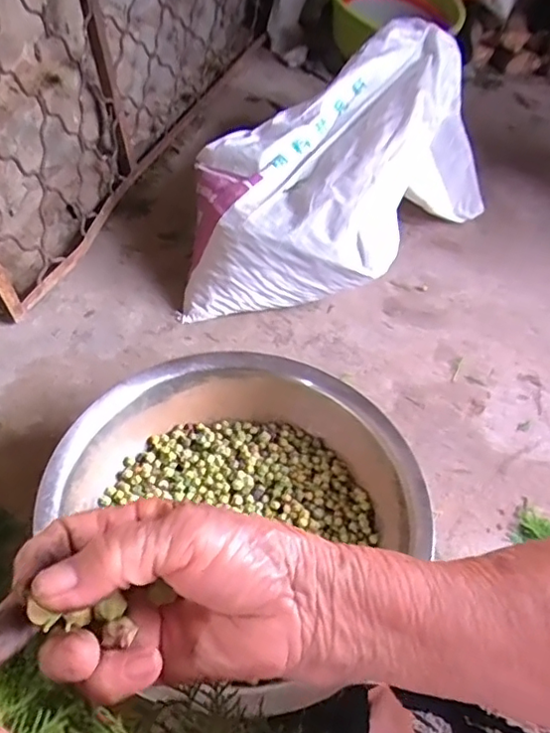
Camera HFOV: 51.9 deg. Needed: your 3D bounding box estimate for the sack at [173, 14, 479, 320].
[{"bbox_3d":[0.148,-0.375,1.180,0.378,0.313,0.839,35,65,23],"label":"sack"}]

